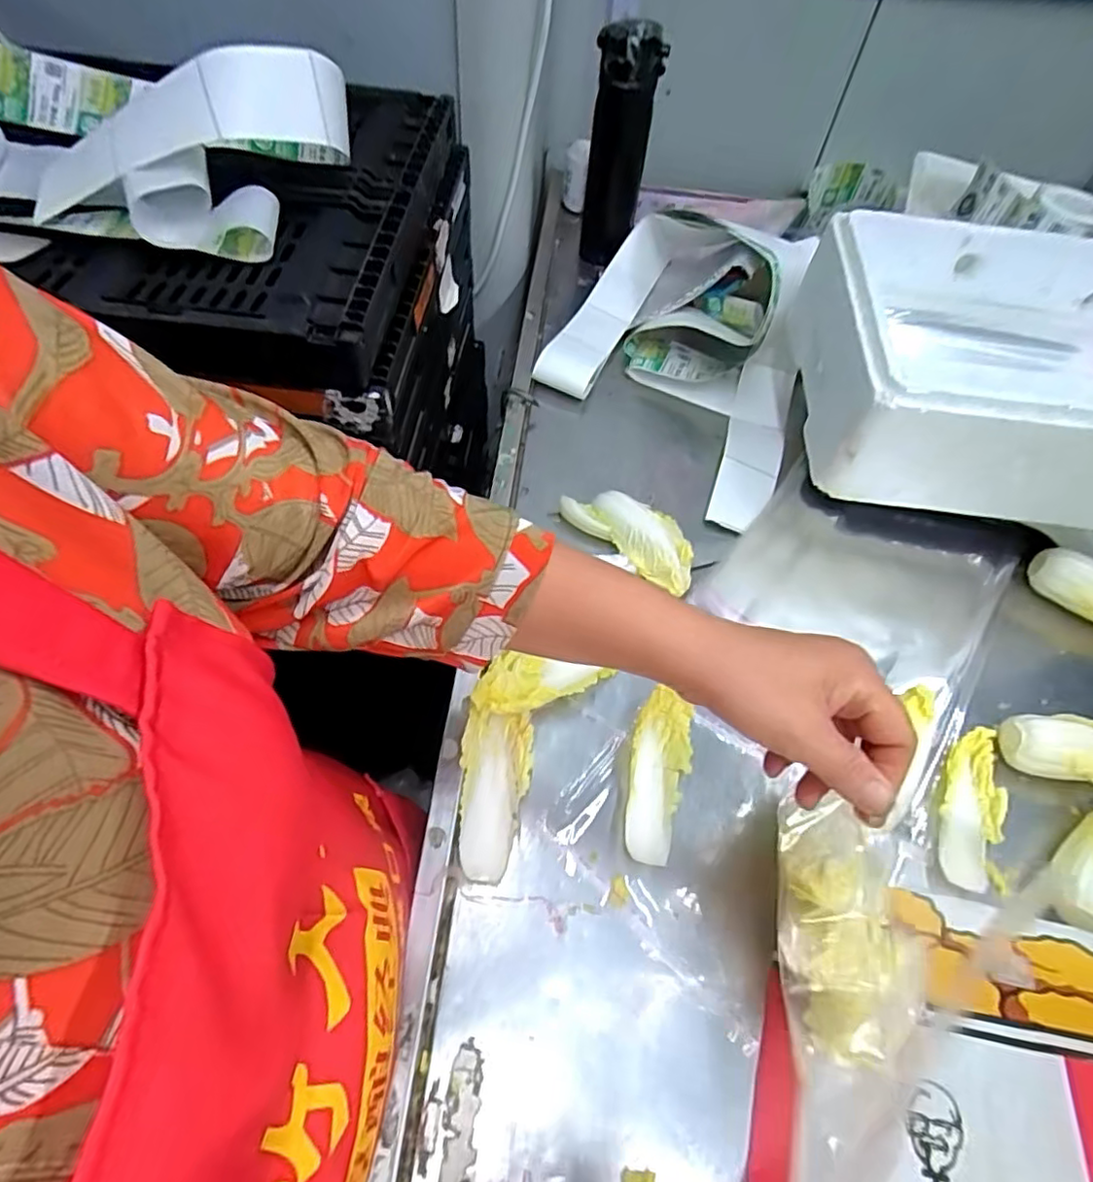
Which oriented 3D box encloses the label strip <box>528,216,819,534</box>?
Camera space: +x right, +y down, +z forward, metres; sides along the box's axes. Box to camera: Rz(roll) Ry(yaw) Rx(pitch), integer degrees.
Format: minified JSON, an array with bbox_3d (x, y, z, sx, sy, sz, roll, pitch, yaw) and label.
[{"bbox_3d":[0.150,-0.285,0.682,0.273,0.126,0.404,19,58,7],"label":"label strip"}]

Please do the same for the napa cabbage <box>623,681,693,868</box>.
[{"bbox_3d":[0.081,0.136,0.464,0.047,0.027,0.123,19,58,8],"label":"napa cabbage"}]

